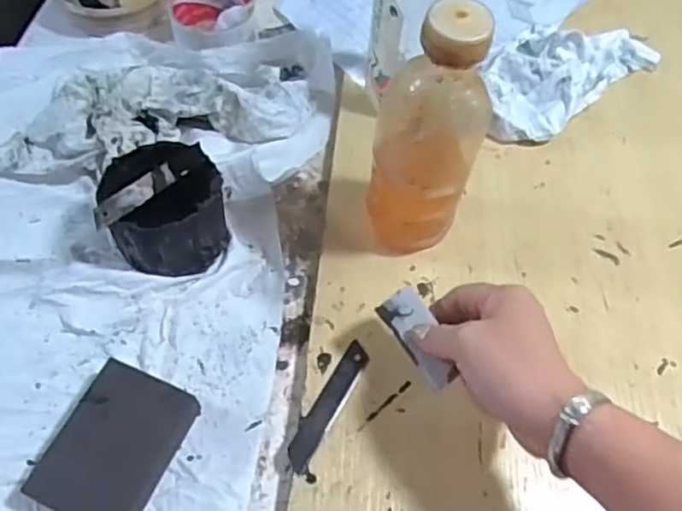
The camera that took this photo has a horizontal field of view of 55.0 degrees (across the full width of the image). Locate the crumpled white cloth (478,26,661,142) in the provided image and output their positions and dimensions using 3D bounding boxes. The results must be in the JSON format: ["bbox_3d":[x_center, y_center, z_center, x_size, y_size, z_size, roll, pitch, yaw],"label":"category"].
[{"bbox_3d":[0.207,-0.181,0.620,0.207,0.040,0.104,-34,64,-20],"label":"crumpled white cloth"}]

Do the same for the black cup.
[{"bbox_3d":[-0.132,-0.037,0.503,0.083,0.074,0.081,0,58,-1],"label":"black cup"}]

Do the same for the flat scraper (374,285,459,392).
[{"bbox_3d":[0.054,0.053,0.432,0.030,0.008,0.067,-35,76,-5],"label":"flat scraper"}]

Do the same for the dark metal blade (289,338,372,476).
[{"bbox_3d":[-0.008,0.103,0.454,0.018,0.004,0.097,26,61,15],"label":"dark metal blade"}]

